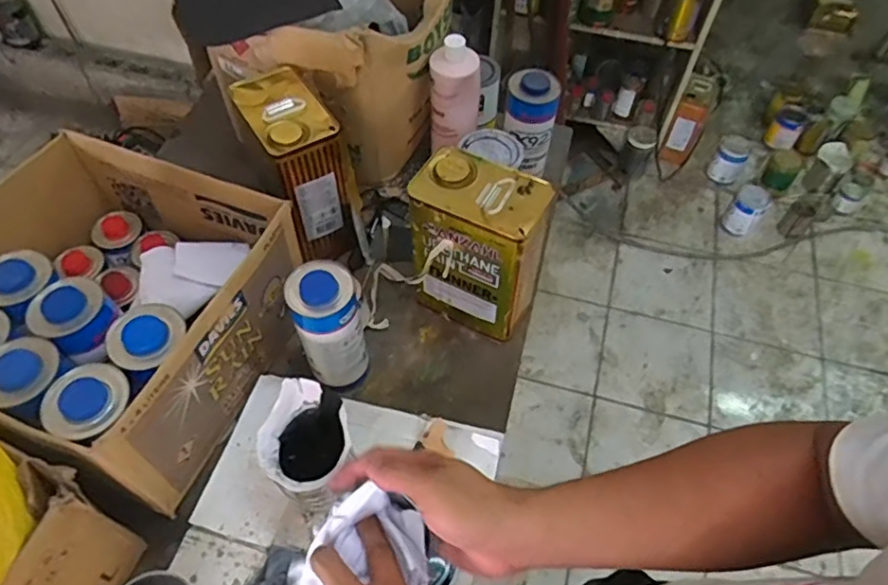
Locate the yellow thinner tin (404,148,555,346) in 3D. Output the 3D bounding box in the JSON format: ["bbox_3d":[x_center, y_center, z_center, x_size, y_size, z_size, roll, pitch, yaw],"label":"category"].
[{"bbox_3d":[0.043,-0.059,0.839,0.168,0.240,0.103,22,57,13],"label":"yellow thinner tin"}]

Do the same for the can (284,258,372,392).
[{"bbox_3d":[-0.149,0.050,0.787,0.085,0.195,0.079,-12,56,-10],"label":"can"}]

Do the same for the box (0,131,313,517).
[{"bbox_3d":[-0.442,0.019,0.790,0.392,0.197,0.380,20,57,12],"label":"box"}]

